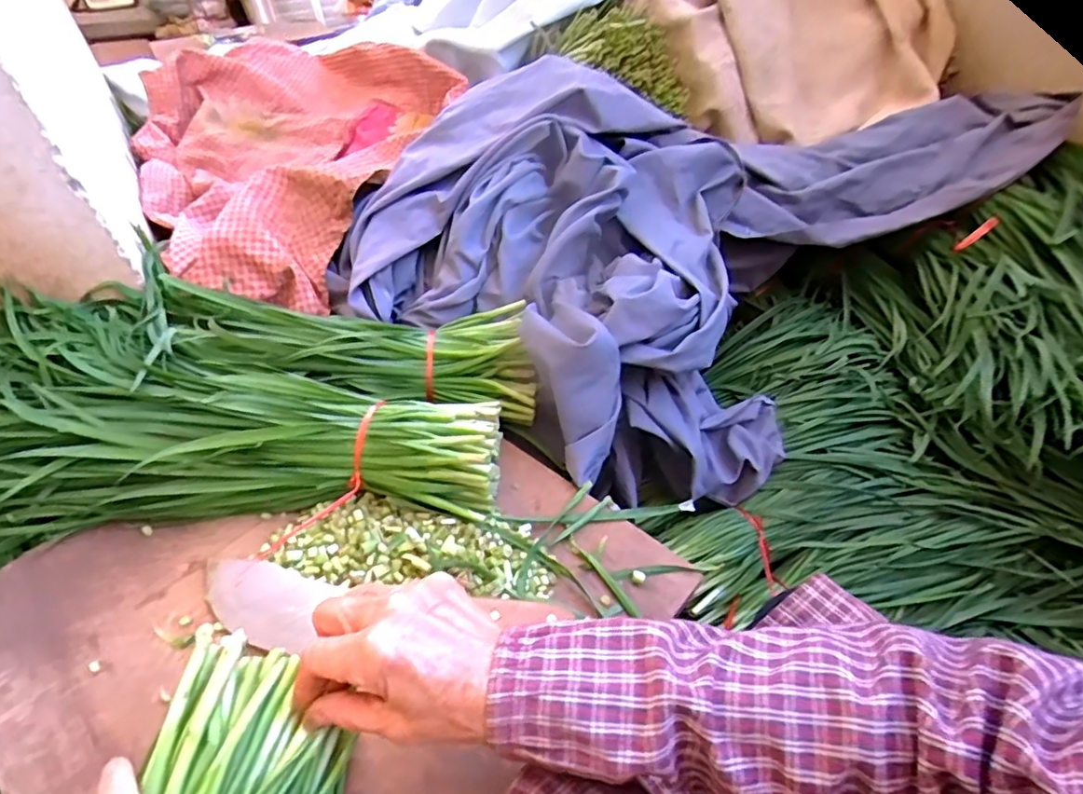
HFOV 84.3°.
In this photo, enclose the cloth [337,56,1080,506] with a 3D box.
[{"bbox_3d":[0.199,-0.196,0.753,0.797,0.326,0.442,-30,51,-23],"label":"cloth"}]

